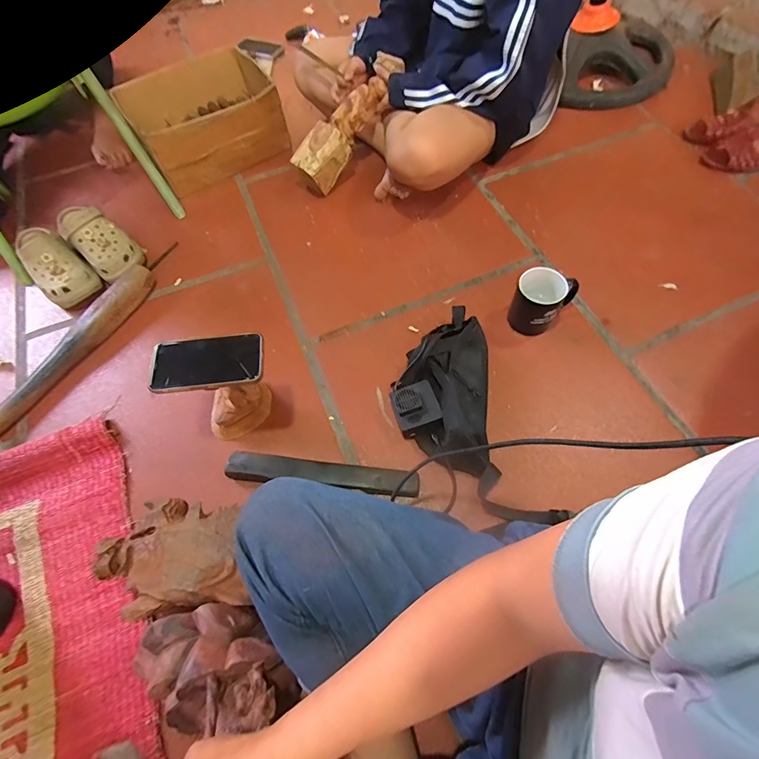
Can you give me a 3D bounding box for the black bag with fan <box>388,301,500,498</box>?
[{"bbox_3d":[0.103,0.011,0.682,0.159,0.077,0.310,-3,63,2],"label":"black bag with fan"}]

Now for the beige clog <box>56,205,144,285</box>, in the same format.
[{"bbox_3d":[-0.587,-0.290,0.863,0.223,0.106,0.103,40,71,21],"label":"beige clog"}]

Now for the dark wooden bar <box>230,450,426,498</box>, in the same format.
[{"bbox_3d":[-0.091,0.151,0.651,0.304,0.039,0.042,6,68,5],"label":"dark wooden bar"}]

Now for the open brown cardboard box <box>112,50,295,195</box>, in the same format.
[{"bbox_3d":[-0.412,-0.616,0.997,0.320,0.163,0.256,-33,66,-13],"label":"open brown cardboard box"}]

